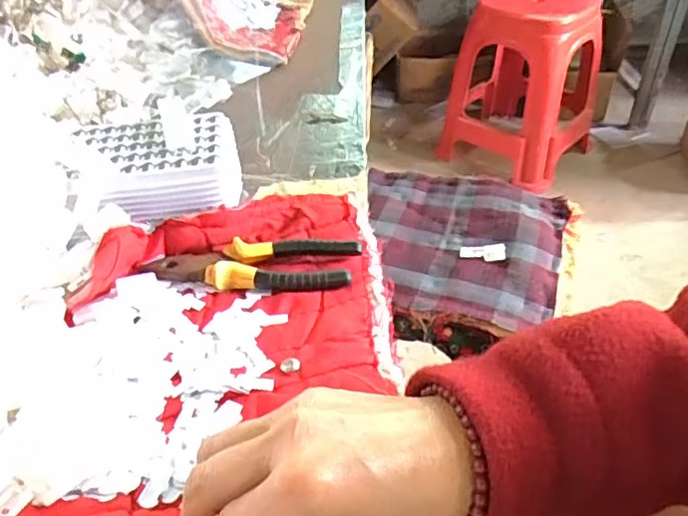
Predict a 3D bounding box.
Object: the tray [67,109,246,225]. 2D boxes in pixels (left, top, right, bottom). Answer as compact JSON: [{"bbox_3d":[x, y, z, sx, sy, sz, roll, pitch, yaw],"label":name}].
[{"bbox_3d":[-0.138,-0.070,0.445,0.117,0.028,0.104,-8,41,-12],"label":"tray"}]

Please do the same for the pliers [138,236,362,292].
[{"bbox_3d":[-0.065,0.003,0.410,0.145,0.015,0.039,3,40,1],"label":"pliers"}]

